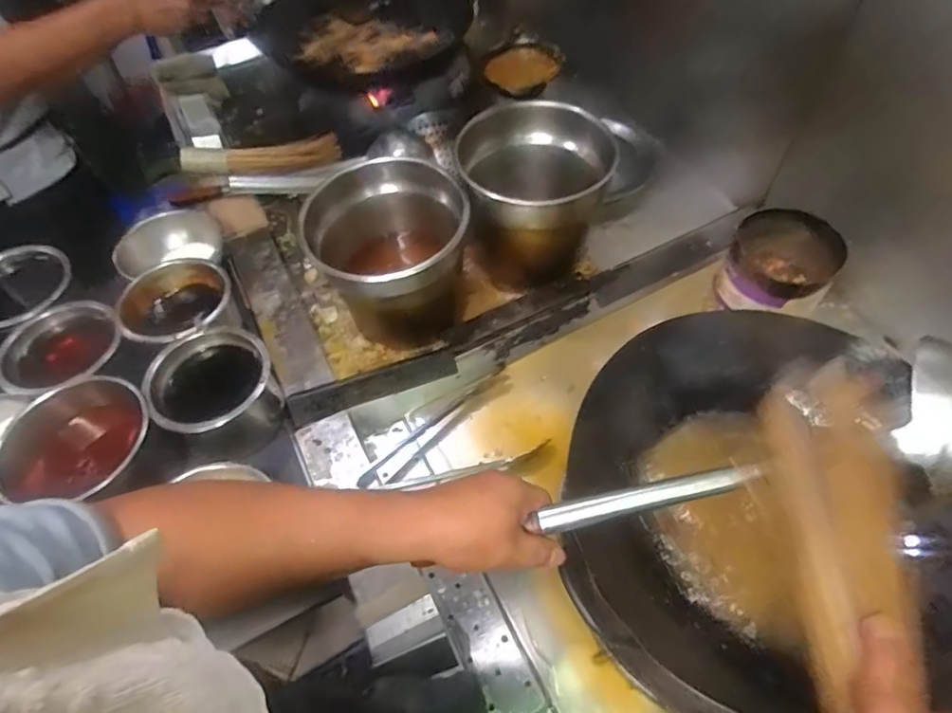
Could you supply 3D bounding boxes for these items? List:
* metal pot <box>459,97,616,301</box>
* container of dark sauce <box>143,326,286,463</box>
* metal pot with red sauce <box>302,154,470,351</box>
[{"bbox_3d":[0.082,-0.260,0.847,0.191,0.171,0.210,-1,56,2],"label":"metal pot"},{"bbox_3d":[-0.345,0.048,0.742,0.141,0.112,0.154,-1,56,2],"label":"container of dark sauce"},{"bbox_3d":[-0.122,-0.140,0.820,0.221,0.202,0.233,-1,56,2],"label":"metal pot with red sauce"}]

